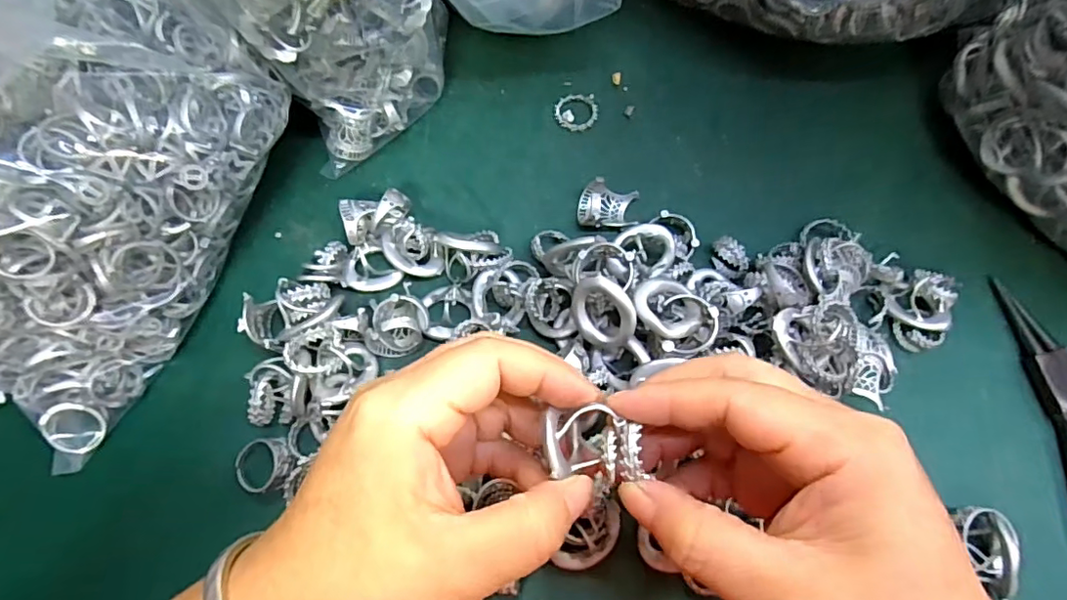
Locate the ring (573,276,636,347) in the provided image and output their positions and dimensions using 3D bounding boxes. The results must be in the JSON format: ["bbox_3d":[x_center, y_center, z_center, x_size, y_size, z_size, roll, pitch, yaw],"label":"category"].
[{"bbox_3d":[0.032,0.006,0.254,0.033,0.004,0.027,38,118,6],"label":"ring"}]

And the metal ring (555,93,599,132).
[{"bbox_3d":[0.026,-0.112,0.335,0.025,0.004,0.024,0,69,-1],"label":"metal ring"}]

